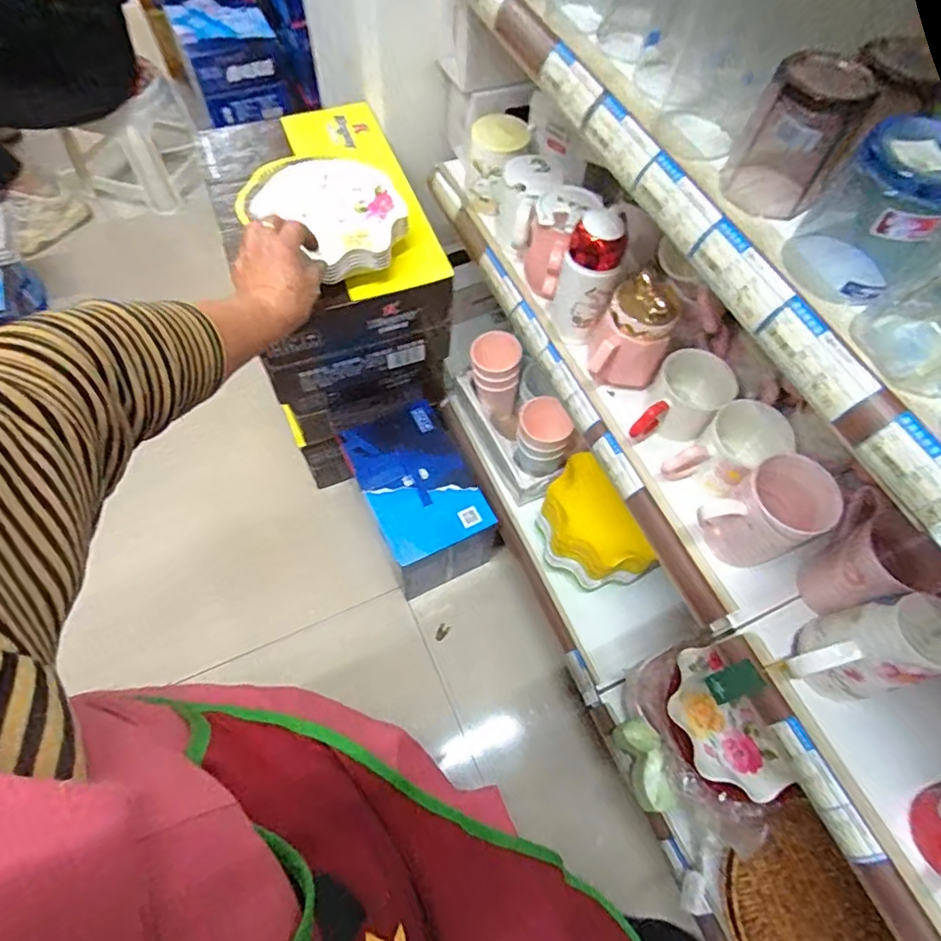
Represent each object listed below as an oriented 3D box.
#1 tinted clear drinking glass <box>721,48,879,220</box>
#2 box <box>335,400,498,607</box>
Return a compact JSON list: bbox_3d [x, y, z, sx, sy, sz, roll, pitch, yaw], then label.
[{"bbox_3d":[0.223,-0.228,0.386,0.062,0.084,0.062,27,64,10],"label":"tinted clear drinking glass"},{"bbox_3d":[-0.094,0.052,1.019,0.180,0.207,0.276,-24,67,-15],"label":"box"}]

